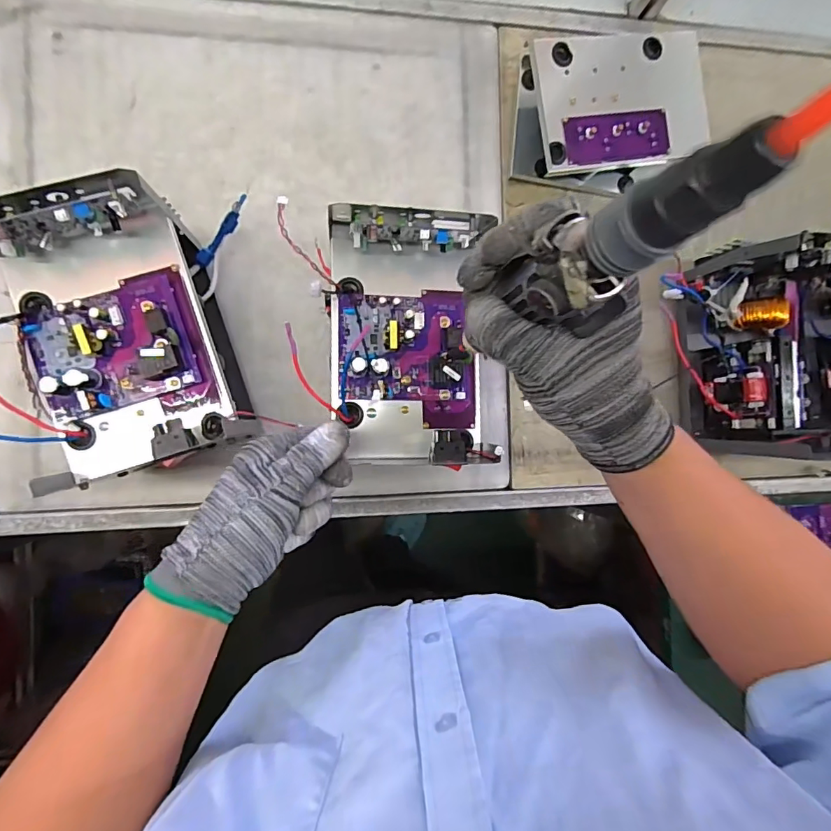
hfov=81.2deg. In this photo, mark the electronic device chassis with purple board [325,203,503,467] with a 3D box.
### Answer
[{"bbox_3d":[-0.005,-0.075,0.462,0.144,0.069,0.240,-2,88,-8],"label":"electronic device chassis with purple board"}]

